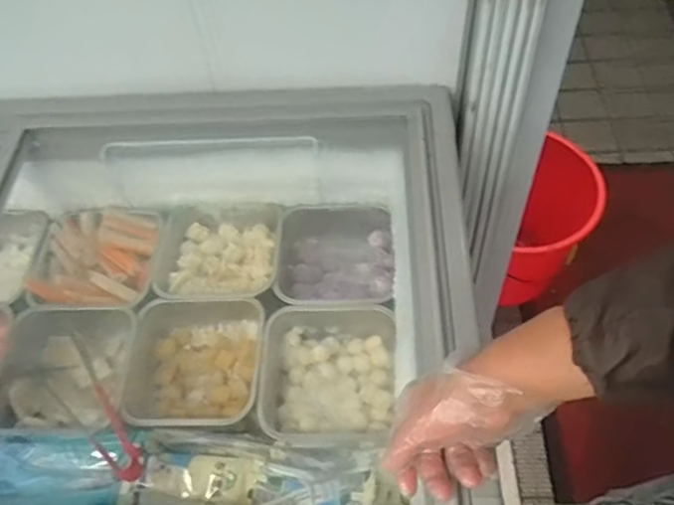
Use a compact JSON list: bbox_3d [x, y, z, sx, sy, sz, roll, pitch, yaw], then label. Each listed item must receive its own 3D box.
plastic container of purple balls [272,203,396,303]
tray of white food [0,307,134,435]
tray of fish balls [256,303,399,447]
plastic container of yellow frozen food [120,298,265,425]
[{"bbox_3d":[-0.003,0.018,0.881,0.161,0.114,0.175,1,56,4],"label":"plastic container of purple balls"},{"bbox_3d":[-0.354,0.160,0.805,0.167,0.071,0.182,0,56,4],"label":"tray of white food"},{"bbox_3d":[-0.010,0.162,0.771,0.165,0.075,0.178,1,56,4],"label":"tray of fish balls"},{"bbox_3d":[-0.185,0.151,0.802,0.175,0.085,0.186,2,56,5],"label":"plastic container of yellow frozen food"}]

